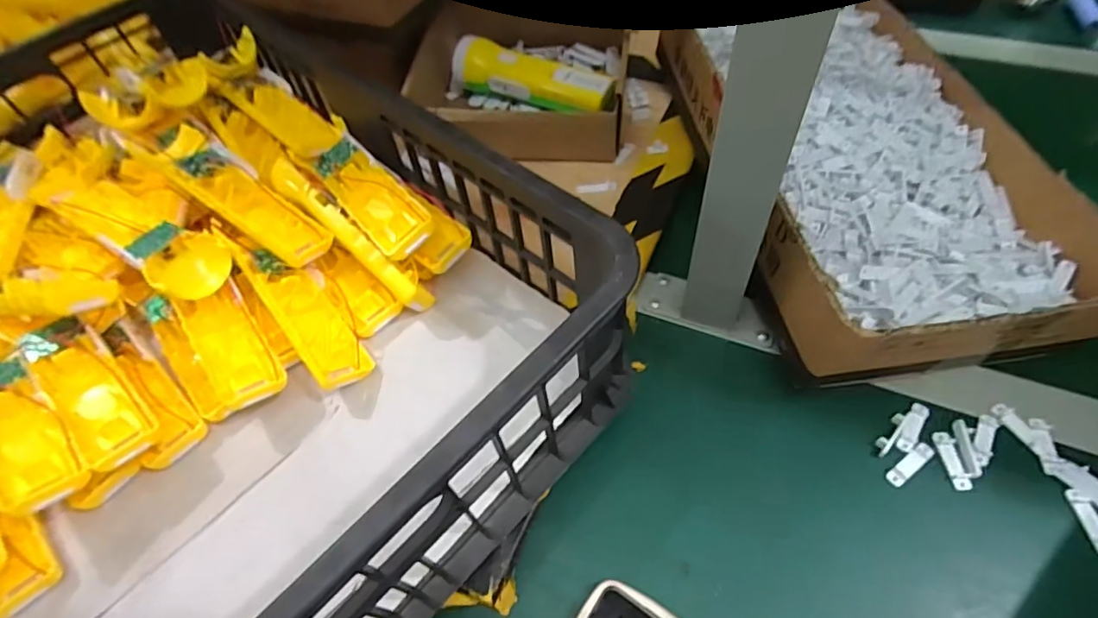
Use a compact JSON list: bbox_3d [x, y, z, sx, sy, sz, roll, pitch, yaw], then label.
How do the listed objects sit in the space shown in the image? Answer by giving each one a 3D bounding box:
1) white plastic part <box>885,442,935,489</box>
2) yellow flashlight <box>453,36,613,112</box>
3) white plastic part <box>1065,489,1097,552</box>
[{"bbox_3d":[0.233,0.099,0.351,0.039,0.004,0.010,-32,62,-16],"label":"white plastic part"},{"bbox_3d":[-0.018,-0.230,0.556,0.177,0.051,0.045,22,61,17],"label":"yellow flashlight"},{"bbox_3d":[0.323,0.126,0.324,0.011,0.005,0.037,-6,58,-1],"label":"white plastic part"}]

